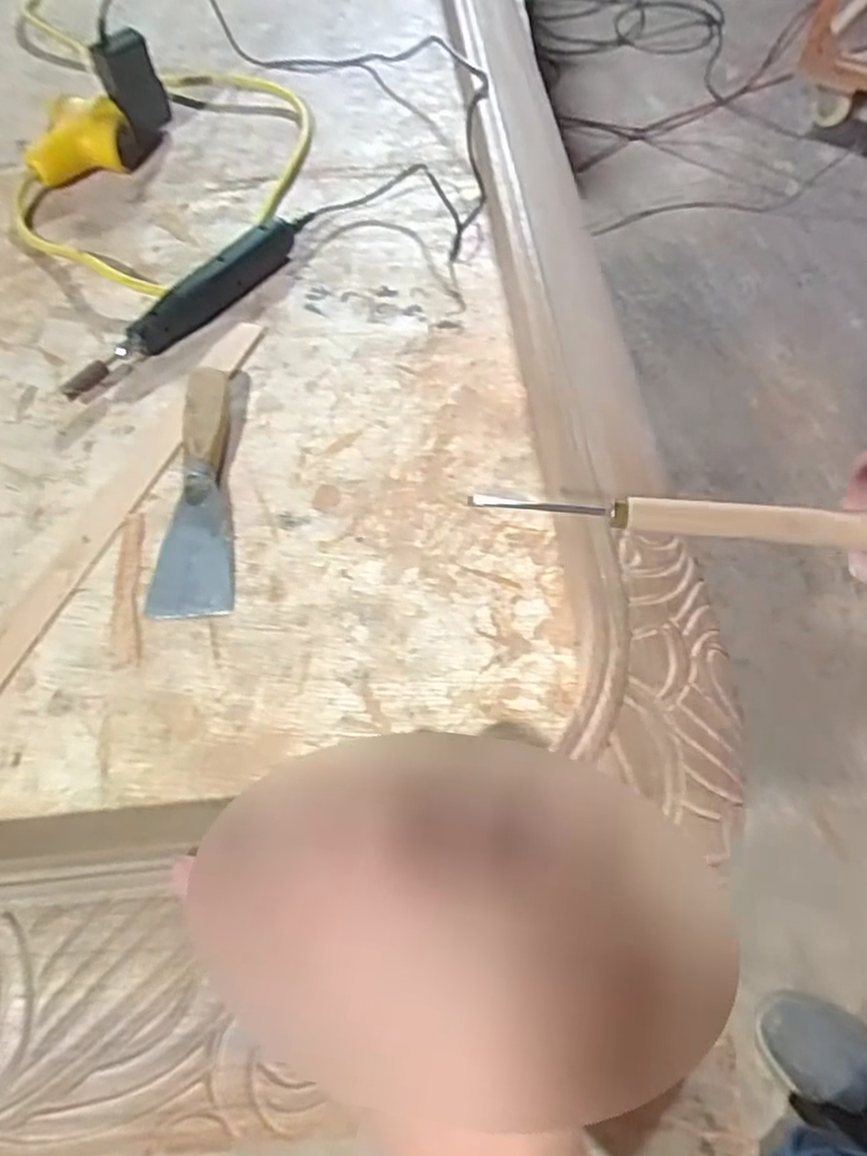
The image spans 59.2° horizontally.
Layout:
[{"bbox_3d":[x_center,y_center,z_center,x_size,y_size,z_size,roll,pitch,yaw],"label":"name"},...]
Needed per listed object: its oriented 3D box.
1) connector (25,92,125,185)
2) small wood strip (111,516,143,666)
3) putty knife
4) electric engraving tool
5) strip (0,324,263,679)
[{"bbox_3d":[-0.290,-0.358,0.624,0.084,0.046,0.054,-18,58,-8],"label":"connector"},{"bbox_3d":[-0.165,0.003,0.410,0.015,0.004,0.096,-11,57,-3],"label":"small wood strip"},{"bbox_3d":[-0.132,-0.055,0.433,0.043,0.023,0.163,-4,57,1],"label":"putty knife"},{"bbox_3d":[-0.166,-0.183,0.516,0.022,0.030,0.195,33,65,23],"label":"electric engraving tool"},{"bbox_3d":[-0.189,-0.028,0.435,0.024,0.004,0.356,15,60,14],"label":"strip"}]

